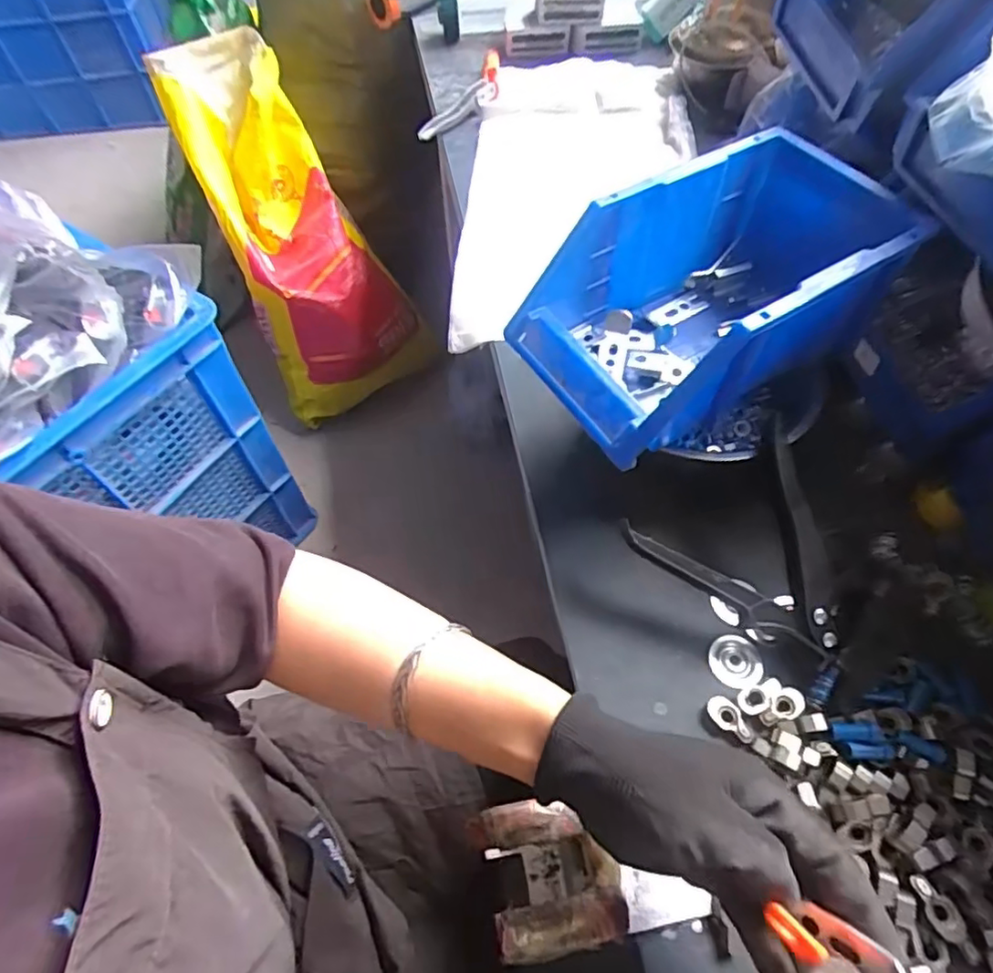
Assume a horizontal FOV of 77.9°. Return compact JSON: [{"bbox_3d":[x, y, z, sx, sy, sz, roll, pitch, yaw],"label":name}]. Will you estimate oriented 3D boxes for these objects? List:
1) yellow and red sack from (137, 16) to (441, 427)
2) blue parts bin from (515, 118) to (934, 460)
[{"bbox_3d":[-0.354,-0.469,1.100,0.260,0.642,0.171,-36,19,-19],"label":"yellow and red sack"},{"bbox_3d":[0.168,-0.146,0.457,0.292,0.110,0.156,-27,60,-15],"label":"blue parts bin"}]

